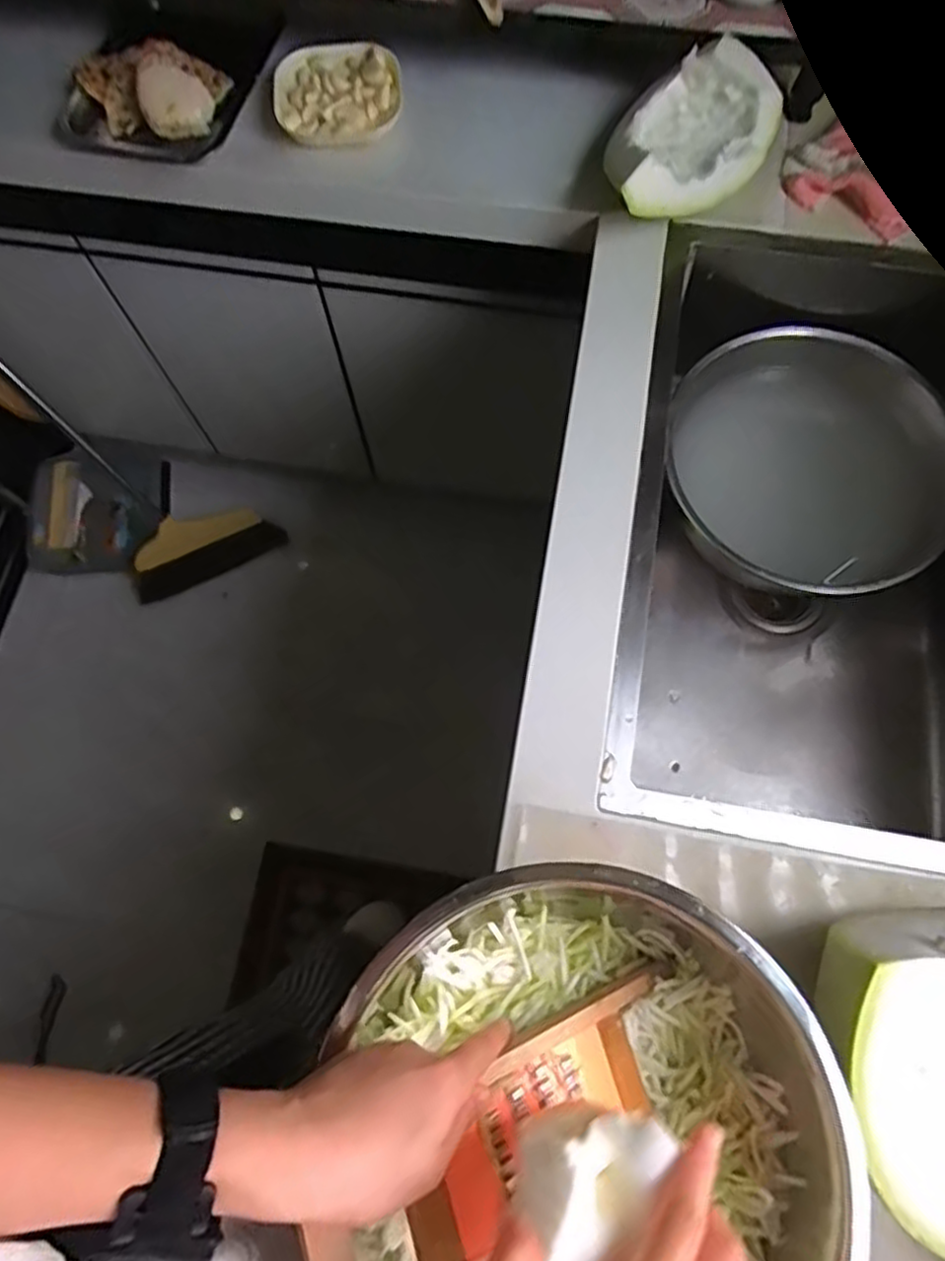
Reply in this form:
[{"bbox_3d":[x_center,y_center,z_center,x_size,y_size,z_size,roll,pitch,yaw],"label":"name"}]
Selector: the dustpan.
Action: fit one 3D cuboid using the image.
[{"bbox_3d":[-0.795,-0.255,1.459,0.302,0.096,0.240,-8,72,-1],"label":"dustpan"}]

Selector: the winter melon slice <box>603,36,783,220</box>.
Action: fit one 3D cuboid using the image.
[{"bbox_3d":[0.202,-0.485,0.684,0.135,0.058,0.197,41,78,13],"label":"winter melon slice"}]

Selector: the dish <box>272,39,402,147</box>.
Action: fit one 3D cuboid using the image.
[{"bbox_3d":[-0.148,-0.593,0.763,0.135,0.024,0.132,-1,72,2],"label":"dish"}]

